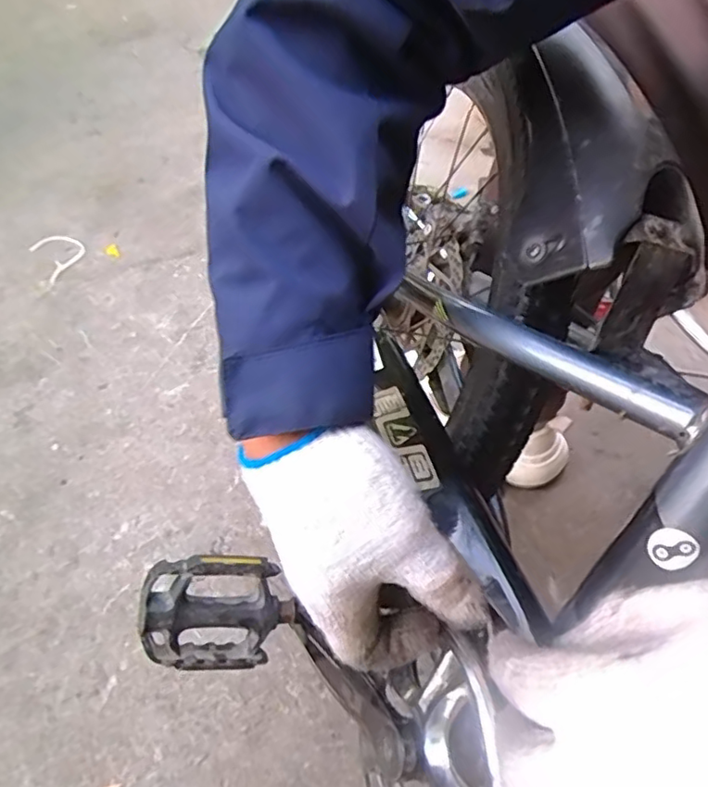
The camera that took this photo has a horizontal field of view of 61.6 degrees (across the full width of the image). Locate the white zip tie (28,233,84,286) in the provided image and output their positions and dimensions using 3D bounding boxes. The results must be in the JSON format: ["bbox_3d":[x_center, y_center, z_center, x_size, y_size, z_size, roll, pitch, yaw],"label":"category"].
[{"bbox_3d":[-0.579,-0.276,1.171,0.089,0.015,0.159,-32,54,-19],"label":"white zip tie"}]

